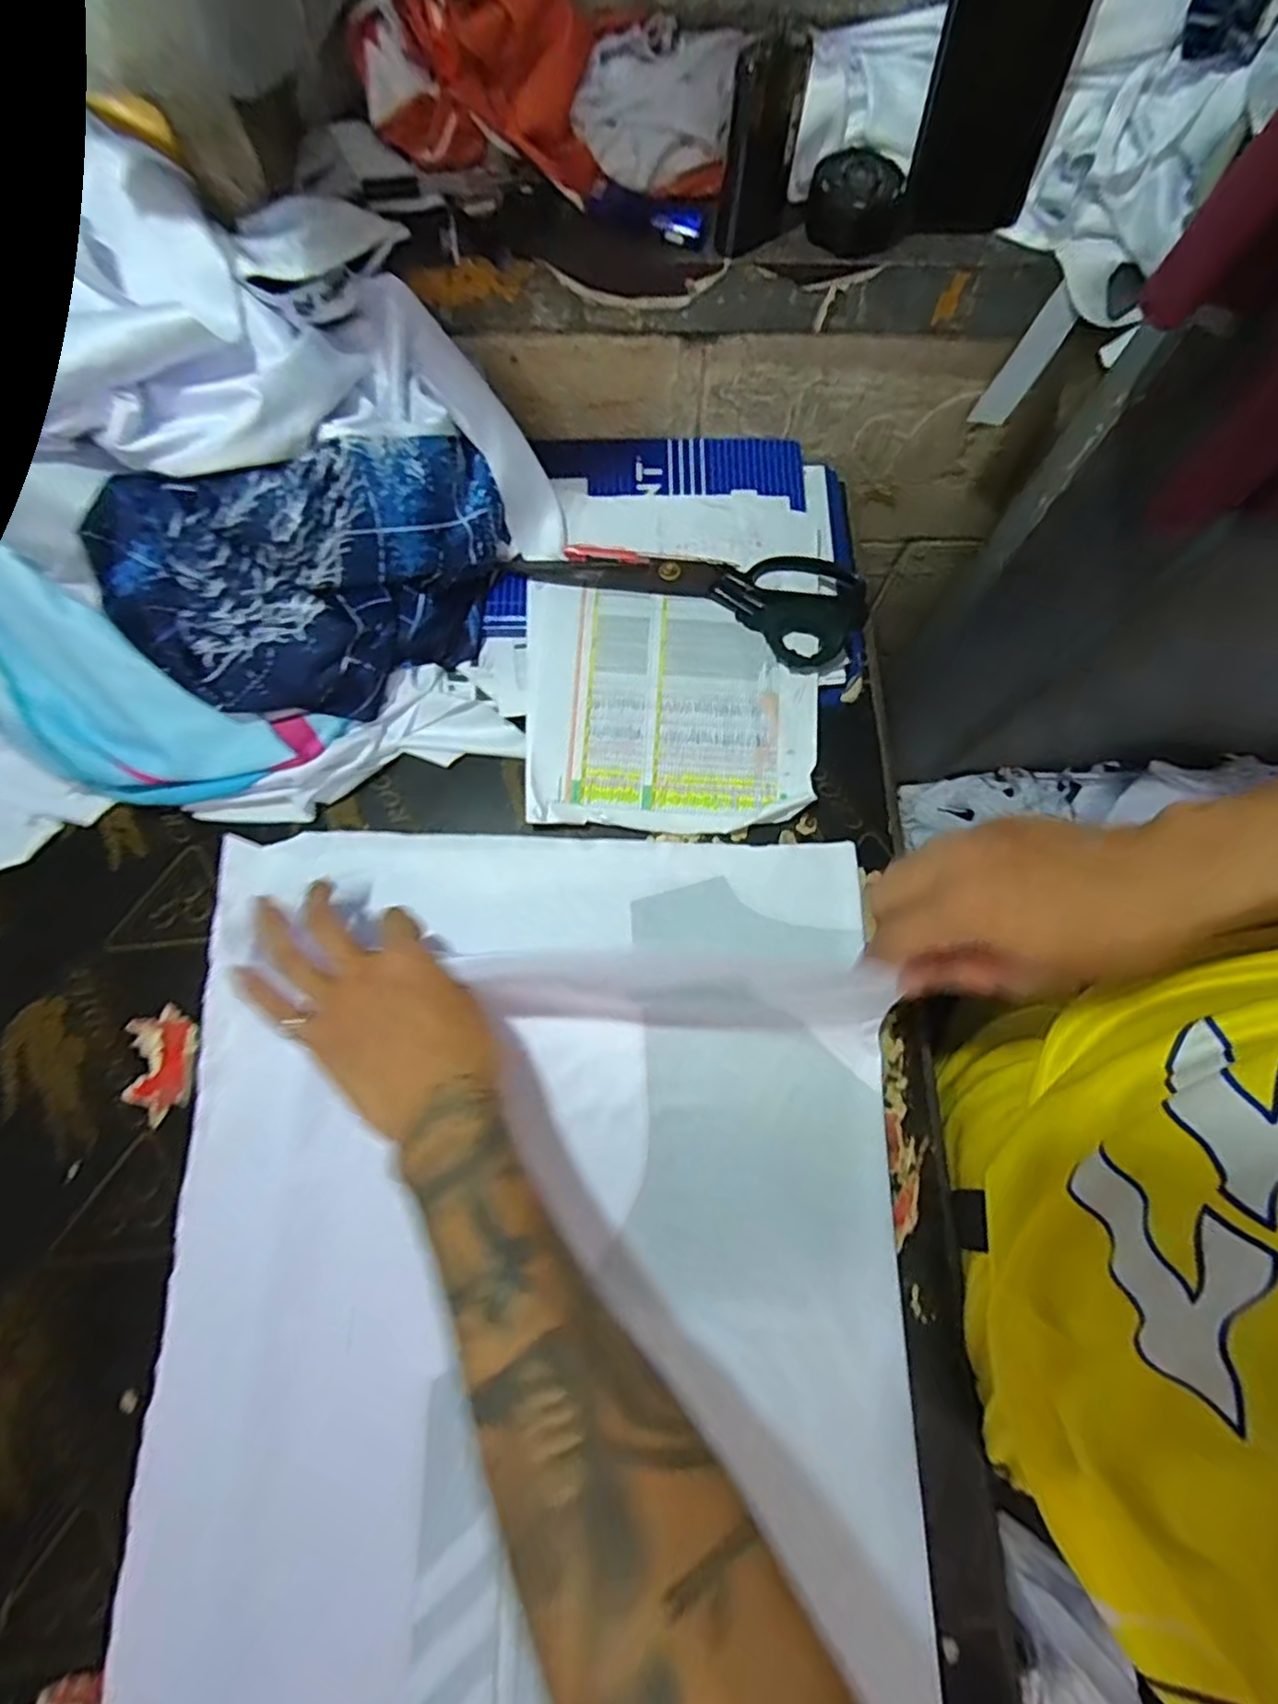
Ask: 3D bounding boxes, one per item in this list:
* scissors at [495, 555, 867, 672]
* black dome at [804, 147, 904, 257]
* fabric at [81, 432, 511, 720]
[{"bbox_3d":[0.044,-0.214,0.529,0.273,0.014,0.089,15,74,3],"label":"scissors"},{"bbox_3d":[0.137,-0.417,0.427,0.057,0.032,0.049,11,74,2],"label":"black dome"},{"bbox_3d":[-0.211,-0.185,0.455,0.258,0.121,0.120,-21,75,-7],"label":"fabric"}]

